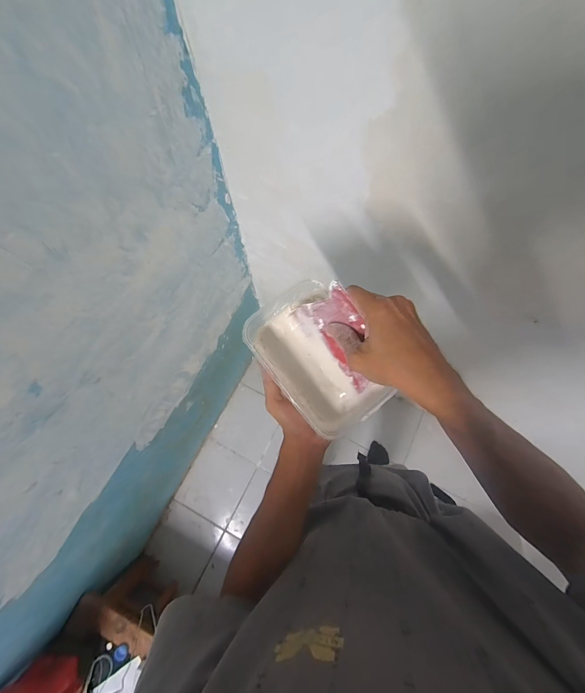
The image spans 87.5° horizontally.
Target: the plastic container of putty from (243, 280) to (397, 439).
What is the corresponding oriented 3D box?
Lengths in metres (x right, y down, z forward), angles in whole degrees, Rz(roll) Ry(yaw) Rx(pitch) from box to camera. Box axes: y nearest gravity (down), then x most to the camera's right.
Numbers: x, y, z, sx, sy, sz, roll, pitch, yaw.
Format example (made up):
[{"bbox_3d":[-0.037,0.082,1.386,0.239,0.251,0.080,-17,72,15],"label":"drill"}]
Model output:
[{"bbox_3d":[0.028,0.013,0.382,0.116,0.043,0.183,-35,77,-10],"label":"plastic container of putty"}]

